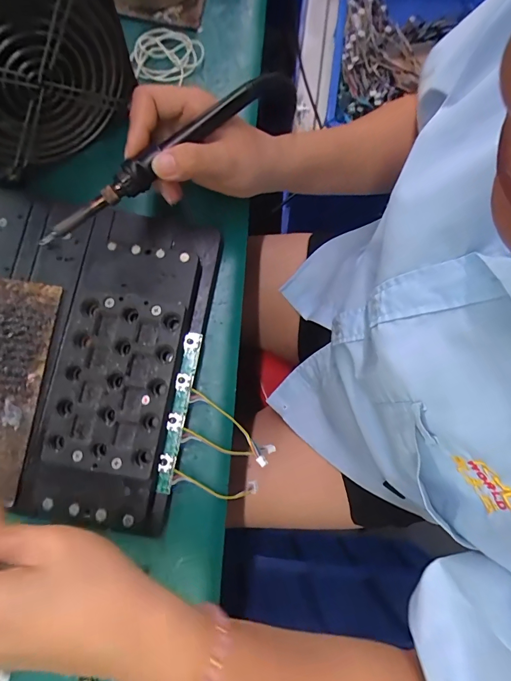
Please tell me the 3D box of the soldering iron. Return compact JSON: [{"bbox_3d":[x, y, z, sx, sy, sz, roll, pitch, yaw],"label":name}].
[{"bbox_3d":[-0.056,-0.127,0.265,0.209,0.035,0.022,-36,82,-8],"label":"soldering iron"}]

